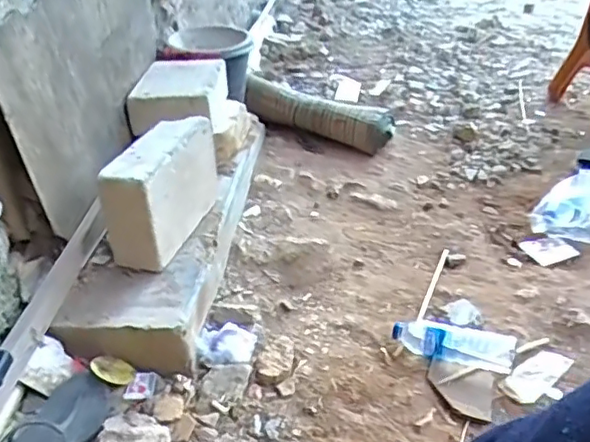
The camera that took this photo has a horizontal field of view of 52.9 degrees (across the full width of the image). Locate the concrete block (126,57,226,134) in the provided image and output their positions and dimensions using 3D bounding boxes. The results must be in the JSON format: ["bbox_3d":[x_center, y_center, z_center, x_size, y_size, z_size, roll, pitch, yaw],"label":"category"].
[{"bbox_3d":[-0.278,-0.320,1.481,0.207,0.083,0.314,-1,31,2],"label":"concrete block"}]

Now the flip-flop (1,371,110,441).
[{"bbox_3d":[-0.367,0.317,0.866,0.097,0.063,0.229,13,35,24],"label":"flip-flop"}]

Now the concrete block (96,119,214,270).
[{"bbox_3d":[-0.255,-0.066,1.167,0.110,0.198,0.287,5,32,12],"label":"concrete block"}]

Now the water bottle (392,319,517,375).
[{"bbox_3d":[0.280,0.224,1.065,0.212,0.063,0.063,11,34,21],"label":"water bottle"}]

